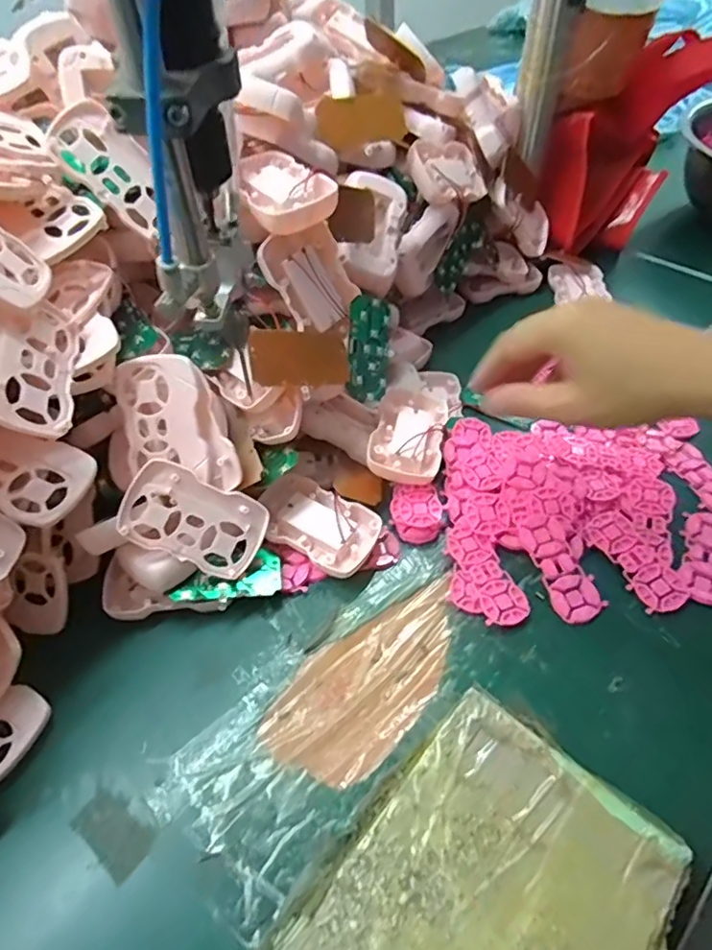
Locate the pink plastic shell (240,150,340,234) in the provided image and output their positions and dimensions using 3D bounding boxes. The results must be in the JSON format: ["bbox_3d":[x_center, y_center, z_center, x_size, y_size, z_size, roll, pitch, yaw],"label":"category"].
[{"bbox_3d":[-0.048,-0.191,0.360,0.055,0.014,0.086,-18,51,-13],"label":"pink plastic shell"}]

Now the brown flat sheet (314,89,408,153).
[{"bbox_3d":[0.004,-0.294,0.453,0.079,0.039,0.004,-21,45,-13],"label":"brown flat sheet"}]

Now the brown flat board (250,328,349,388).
[{"bbox_3d":[-0.037,-0.080,0.374,0.072,0.004,0.039,-9,89,-35],"label":"brown flat board"}]

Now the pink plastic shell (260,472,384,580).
[{"bbox_3d":[-0.028,0.032,0.392,0.087,0.011,0.055,30,60,17],"label":"pink plastic shell"}]

